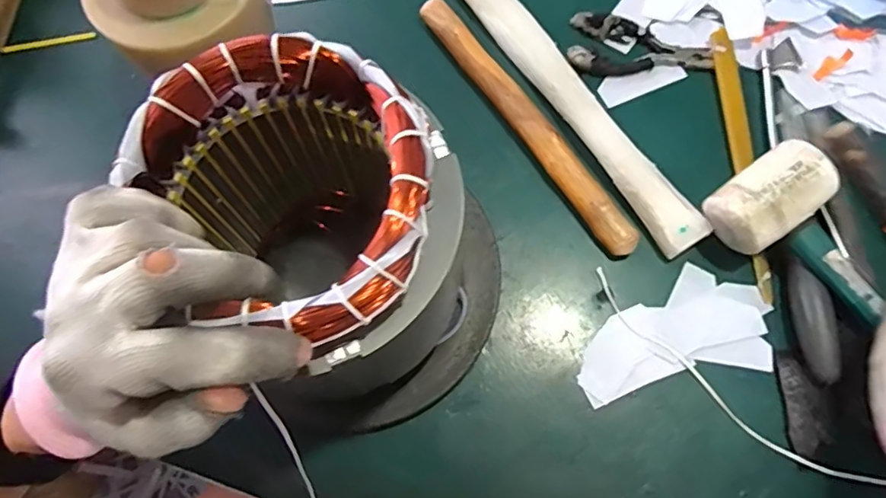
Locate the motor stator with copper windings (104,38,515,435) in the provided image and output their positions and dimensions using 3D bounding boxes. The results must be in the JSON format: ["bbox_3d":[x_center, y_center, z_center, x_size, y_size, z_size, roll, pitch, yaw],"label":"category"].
[{"bbox_3d":[-0.054,0.006,0.300,0.160,0.169,0.146,-1,70,1],"label":"motor stator with copper windings"}]

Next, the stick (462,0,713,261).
[{"bbox_3d":[0.088,-0.121,0.425,0.030,0.026,0.298,-32,74,-9],"label":"stick"}]

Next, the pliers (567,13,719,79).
[{"bbox_3d":[0.155,-0.155,0.443,0.110,0.016,0.050,9,72,4],"label":"pliers"}]

